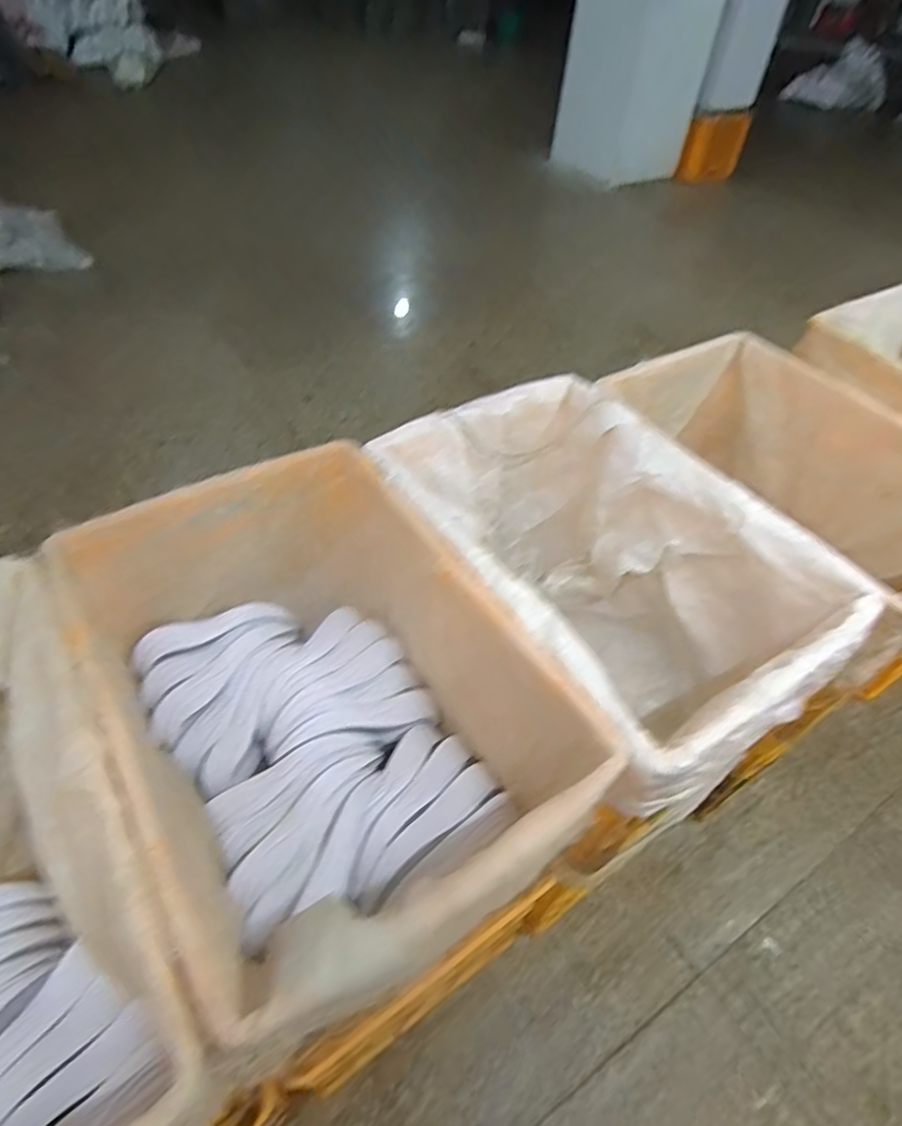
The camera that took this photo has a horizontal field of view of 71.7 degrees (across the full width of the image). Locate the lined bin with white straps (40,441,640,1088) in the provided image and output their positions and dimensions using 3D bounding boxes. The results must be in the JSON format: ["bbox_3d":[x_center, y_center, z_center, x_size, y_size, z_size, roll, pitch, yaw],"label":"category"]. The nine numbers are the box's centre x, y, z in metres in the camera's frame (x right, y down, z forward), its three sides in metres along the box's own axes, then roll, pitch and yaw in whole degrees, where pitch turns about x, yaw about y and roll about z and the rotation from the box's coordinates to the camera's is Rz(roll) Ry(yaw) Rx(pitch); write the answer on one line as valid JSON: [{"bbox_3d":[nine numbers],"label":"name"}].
[{"bbox_3d":[-0.168,0.197,0.865,0.473,0.343,0.669,-25,55,-25],"label":"lined bin with white straps"}]

